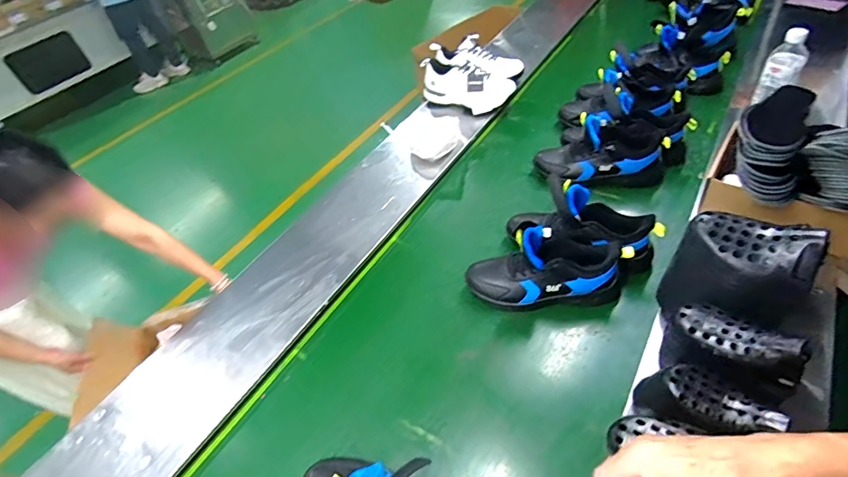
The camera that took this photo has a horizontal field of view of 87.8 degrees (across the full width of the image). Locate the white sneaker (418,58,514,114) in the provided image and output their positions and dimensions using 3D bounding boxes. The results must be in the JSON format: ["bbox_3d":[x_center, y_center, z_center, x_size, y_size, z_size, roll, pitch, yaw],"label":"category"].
[{"bbox_3d":[0.121,-0.467,1.358,0.293,0.107,0.110,10,48,22],"label":"white sneaker"}]

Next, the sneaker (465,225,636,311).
[{"bbox_3d":[0.228,0.059,0.834,0.294,0.152,0.099,-3,48,6],"label":"sneaker"}]

